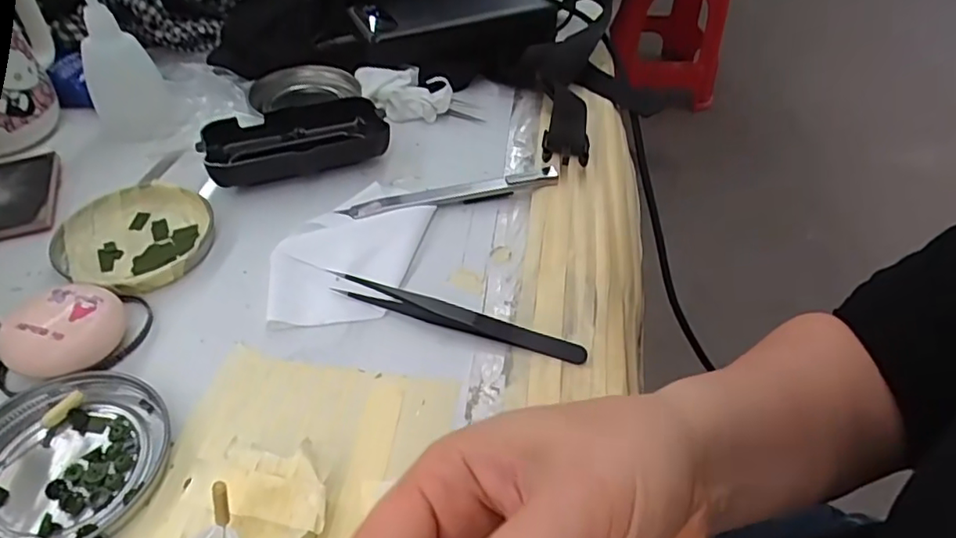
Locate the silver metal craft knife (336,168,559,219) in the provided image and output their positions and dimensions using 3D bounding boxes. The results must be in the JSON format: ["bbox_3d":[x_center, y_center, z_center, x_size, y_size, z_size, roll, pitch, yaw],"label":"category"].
[{"bbox_3d":[-0.016,-0.046,0.363,0.129,0.009,0.015,-9,47,-12],"label":"silver metal craft knife"}]

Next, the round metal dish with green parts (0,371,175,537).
[{"bbox_3d":[-0.166,0.076,0.240,0.077,0.008,0.075,2,46,-2],"label":"round metal dish with green parts"}]

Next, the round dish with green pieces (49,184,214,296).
[{"bbox_3d":[-0.185,-0.019,0.329,0.082,0.010,0.076,2,46,-2],"label":"round dish with green pieces"}]

